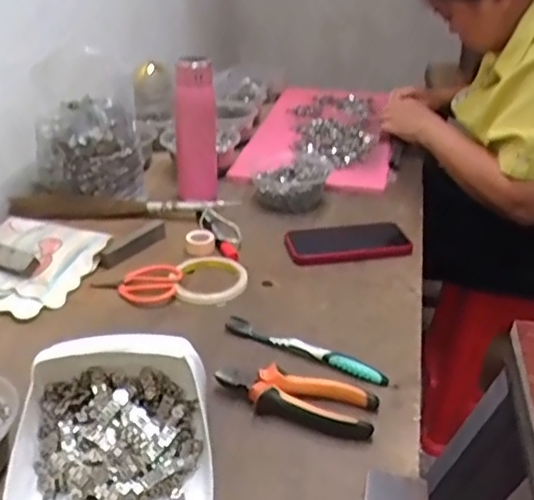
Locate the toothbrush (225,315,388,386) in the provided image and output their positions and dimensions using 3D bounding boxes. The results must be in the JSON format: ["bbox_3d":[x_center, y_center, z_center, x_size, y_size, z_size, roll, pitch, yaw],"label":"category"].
[{"bbox_3d":[0.038,0.104,0.647,0.184,0.018,0.015,18,33,25],"label":"toothbrush"}]

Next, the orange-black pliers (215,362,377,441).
[{"bbox_3d":[0.026,0.138,0.578,0.149,0.024,0.053,12,31,16],"label":"orange-black pliers"}]

